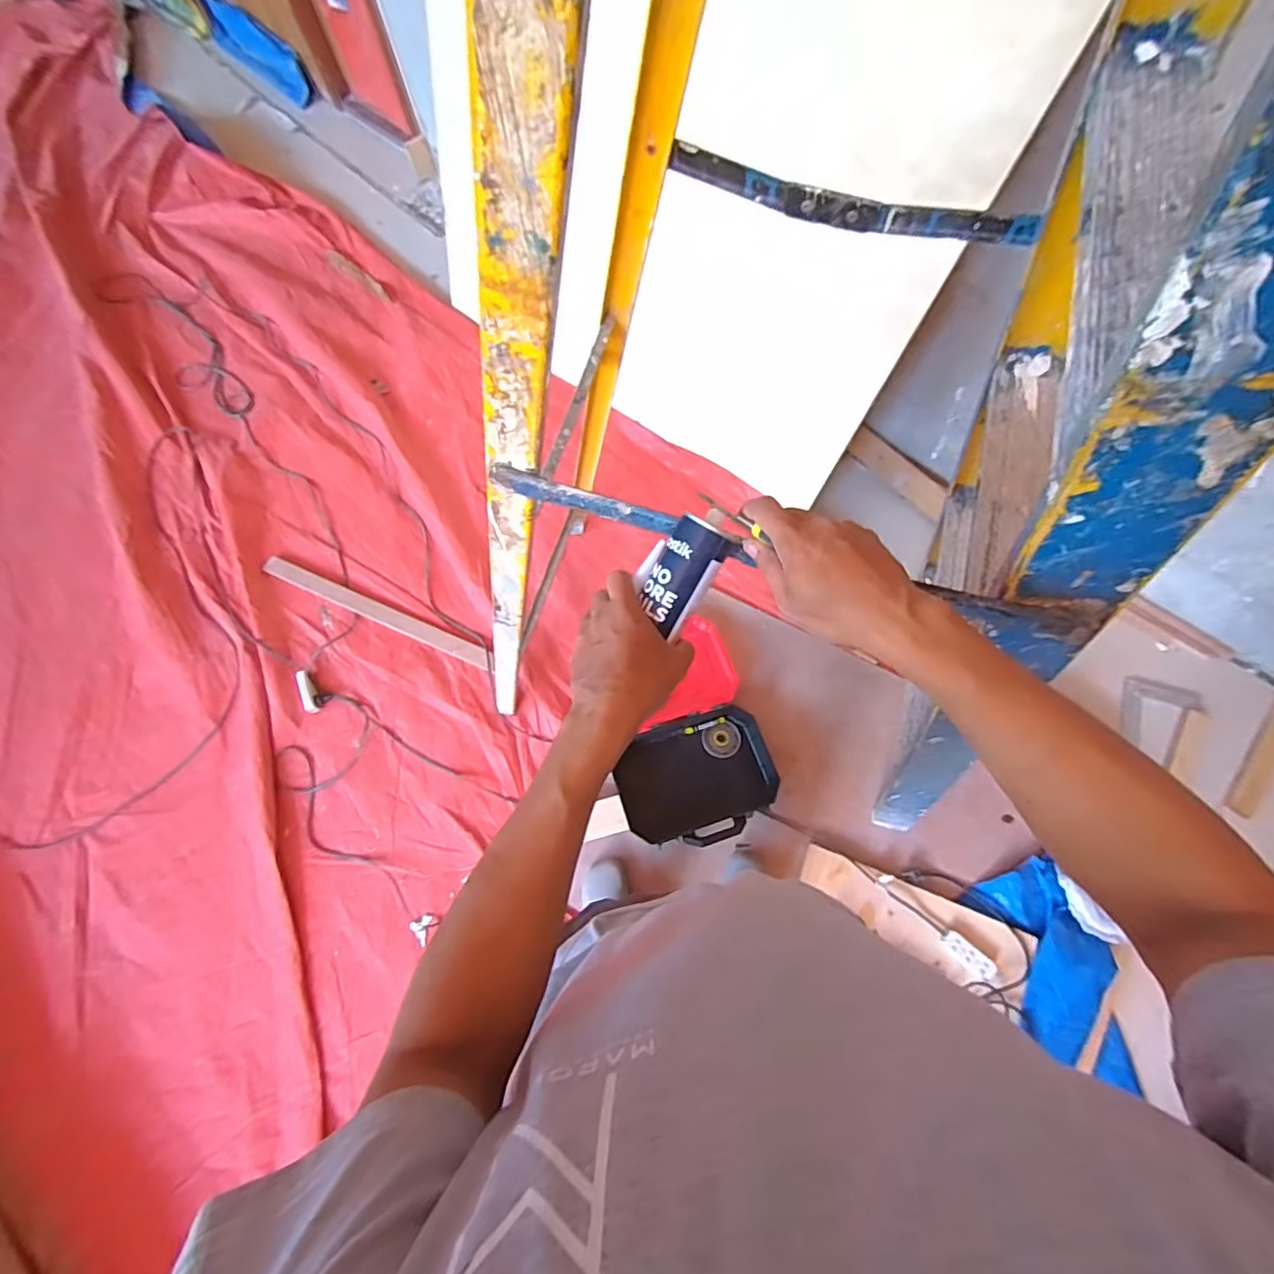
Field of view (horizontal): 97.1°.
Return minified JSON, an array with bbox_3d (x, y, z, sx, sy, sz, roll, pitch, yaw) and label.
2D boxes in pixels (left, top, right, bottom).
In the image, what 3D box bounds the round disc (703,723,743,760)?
[{"bbox_3d":[0.212,0.258,1.393,0.095,0.017,0.083,-22,74,-5],"label":"round disc"}]

